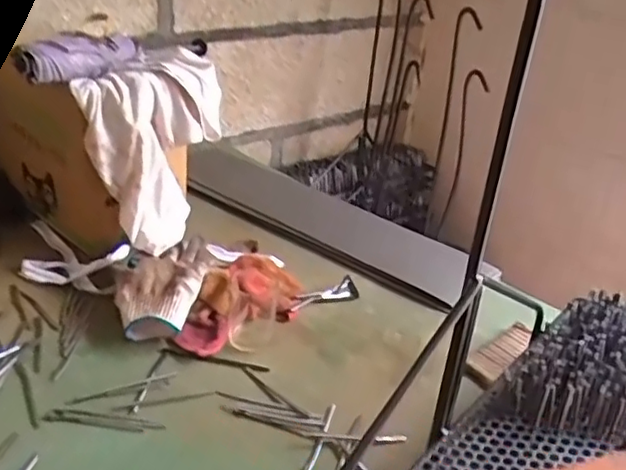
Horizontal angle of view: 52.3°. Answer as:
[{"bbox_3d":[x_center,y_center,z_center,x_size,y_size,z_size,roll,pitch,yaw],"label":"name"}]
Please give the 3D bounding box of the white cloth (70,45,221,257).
[{"bbox_3d":[-0.213,-0.117,0.860,0.127,0.221,0.169,17,28,22],"label":"white cloth"}]

